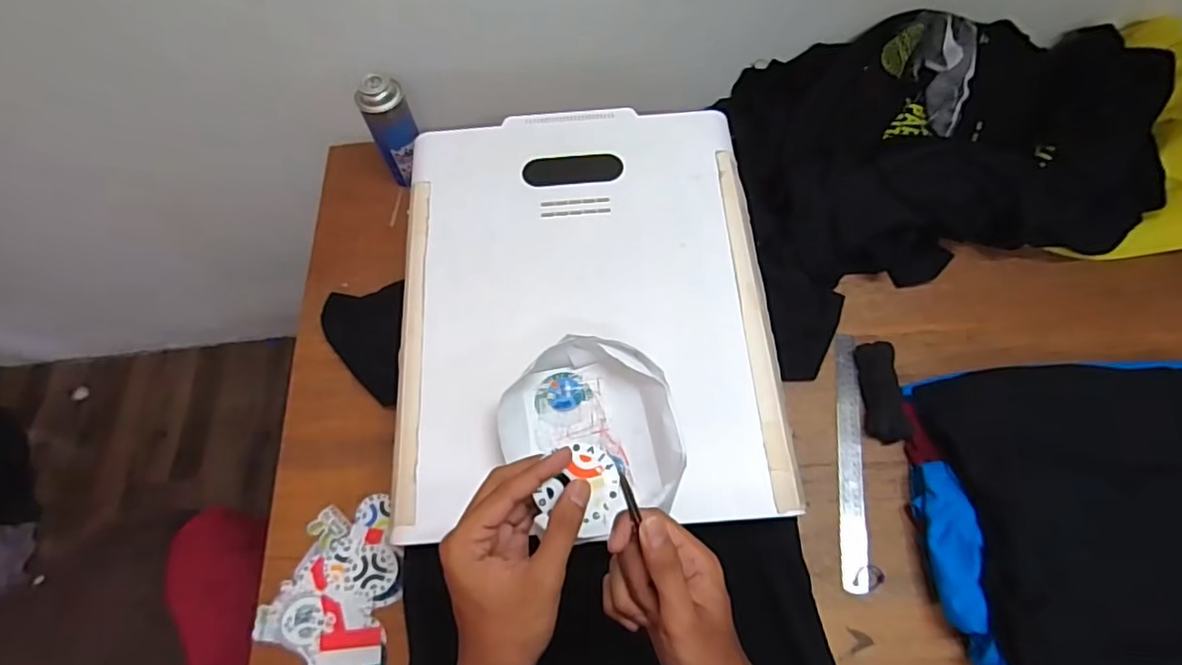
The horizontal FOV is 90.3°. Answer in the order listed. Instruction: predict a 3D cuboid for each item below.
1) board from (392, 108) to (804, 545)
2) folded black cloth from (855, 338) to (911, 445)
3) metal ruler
[{"bbox_3d":[-0.011,-0.048,0.657,0.394,0.021,0.495,-4,65,0],"label":"board"},{"bbox_3d":[0.374,0.077,0.753,0.045,0.034,0.129,-1,65,2],"label":"folded black cloth"},{"bbox_3d":[0.327,0.151,0.739,0.032,0.009,0.322,3,66,12],"label":"metal ruler"}]

